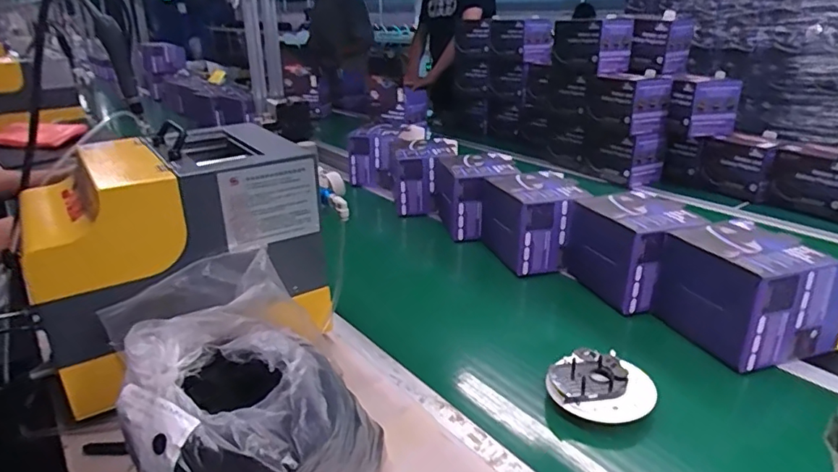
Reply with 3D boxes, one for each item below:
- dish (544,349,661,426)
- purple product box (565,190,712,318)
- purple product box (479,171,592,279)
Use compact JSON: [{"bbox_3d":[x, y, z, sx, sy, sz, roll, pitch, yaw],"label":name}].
[{"bbox_3d":[0.223,0.182,0.678,0.121,0.027,0.105,3,23,10],"label":"dish"},{"bbox_3d":[0.367,0.021,0.937,0.148,0.141,0.174,-10,24,-21],"label":"purple product box"},{"bbox_3d":[0.224,-0.029,1.057,0.150,0.143,0.173,-7,23,-13],"label":"purple product box"}]

